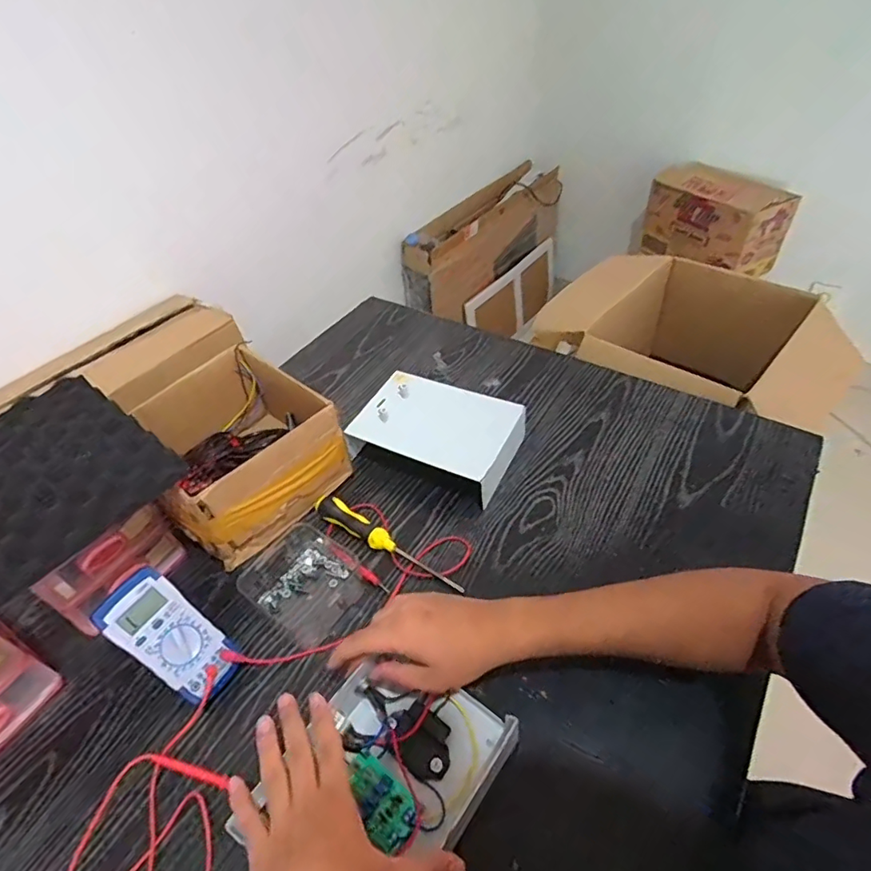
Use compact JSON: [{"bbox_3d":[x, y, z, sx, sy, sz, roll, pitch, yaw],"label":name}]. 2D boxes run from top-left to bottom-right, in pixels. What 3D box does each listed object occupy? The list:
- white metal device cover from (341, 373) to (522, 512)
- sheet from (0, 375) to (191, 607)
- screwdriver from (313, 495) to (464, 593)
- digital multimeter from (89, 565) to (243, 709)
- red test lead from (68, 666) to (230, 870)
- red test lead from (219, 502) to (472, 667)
[{"bbox_3d":[0.007,0.001,0.722,0.219,0.072,0.152,17,50,19],"label":"white metal device cover"},{"bbox_3d":[-0.411,0.031,0.549,0.242,0.033,0.192,29,55,28],"label":"sheet"},{"bbox_3d":[-0.060,0.126,0.631,0.207,0.027,0.025,24,52,25],"label":"screwdriver"},{"bbox_3d":[-0.261,0.202,0.527,0.142,0.029,0.065,47,56,-8],"label":"digital multimeter"},{"bbox_3d":[-0.243,0.311,0.471,0.109,0.033,0.182,-5,46,0],"label":"red test lead"},{"bbox_3d":[-0.083,0.179,0.590,0.165,0.028,0.244,22,52,17],"label":"red test lead"}]

